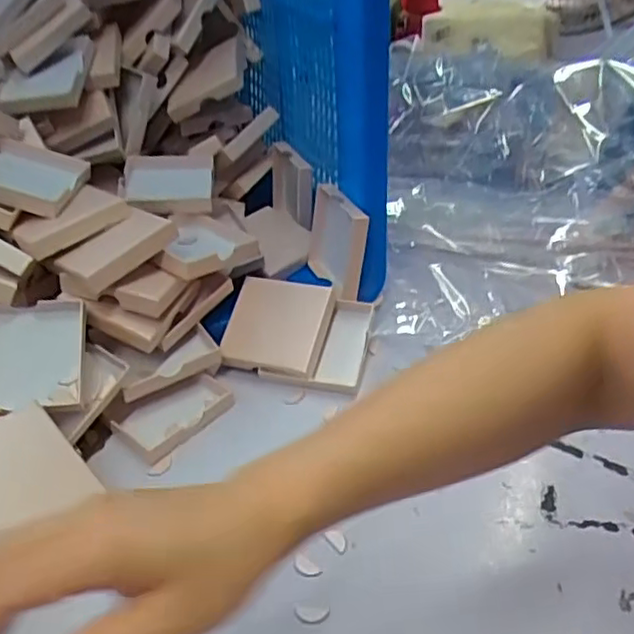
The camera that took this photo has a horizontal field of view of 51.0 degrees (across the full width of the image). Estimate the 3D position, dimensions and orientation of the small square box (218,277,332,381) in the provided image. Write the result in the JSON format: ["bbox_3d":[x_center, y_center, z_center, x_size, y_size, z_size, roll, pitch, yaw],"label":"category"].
[{"bbox_3d":[-0.031,0.005,0.534,0.074,0.013,0.080,15,65,2],"label":"small square box"}]

